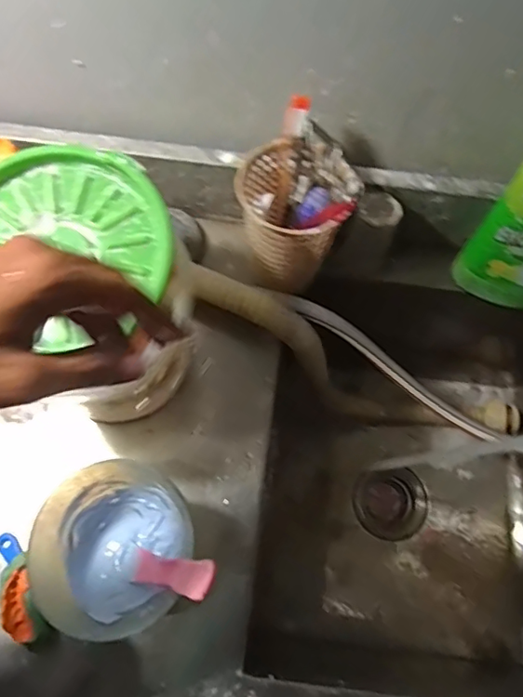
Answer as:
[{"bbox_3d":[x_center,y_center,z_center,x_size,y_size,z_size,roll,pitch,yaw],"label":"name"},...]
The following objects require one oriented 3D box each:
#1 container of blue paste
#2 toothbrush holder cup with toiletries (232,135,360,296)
[{"bbox_3d":[-0.123,0.168,0.466,0.113,0.083,0.134,17,69,5],"label":"container of blue paste"},{"bbox_3d":[0.029,-0.123,0.538,0.097,0.141,0.097,1,69,-2],"label":"toothbrush holder cup with toiletries"}]

